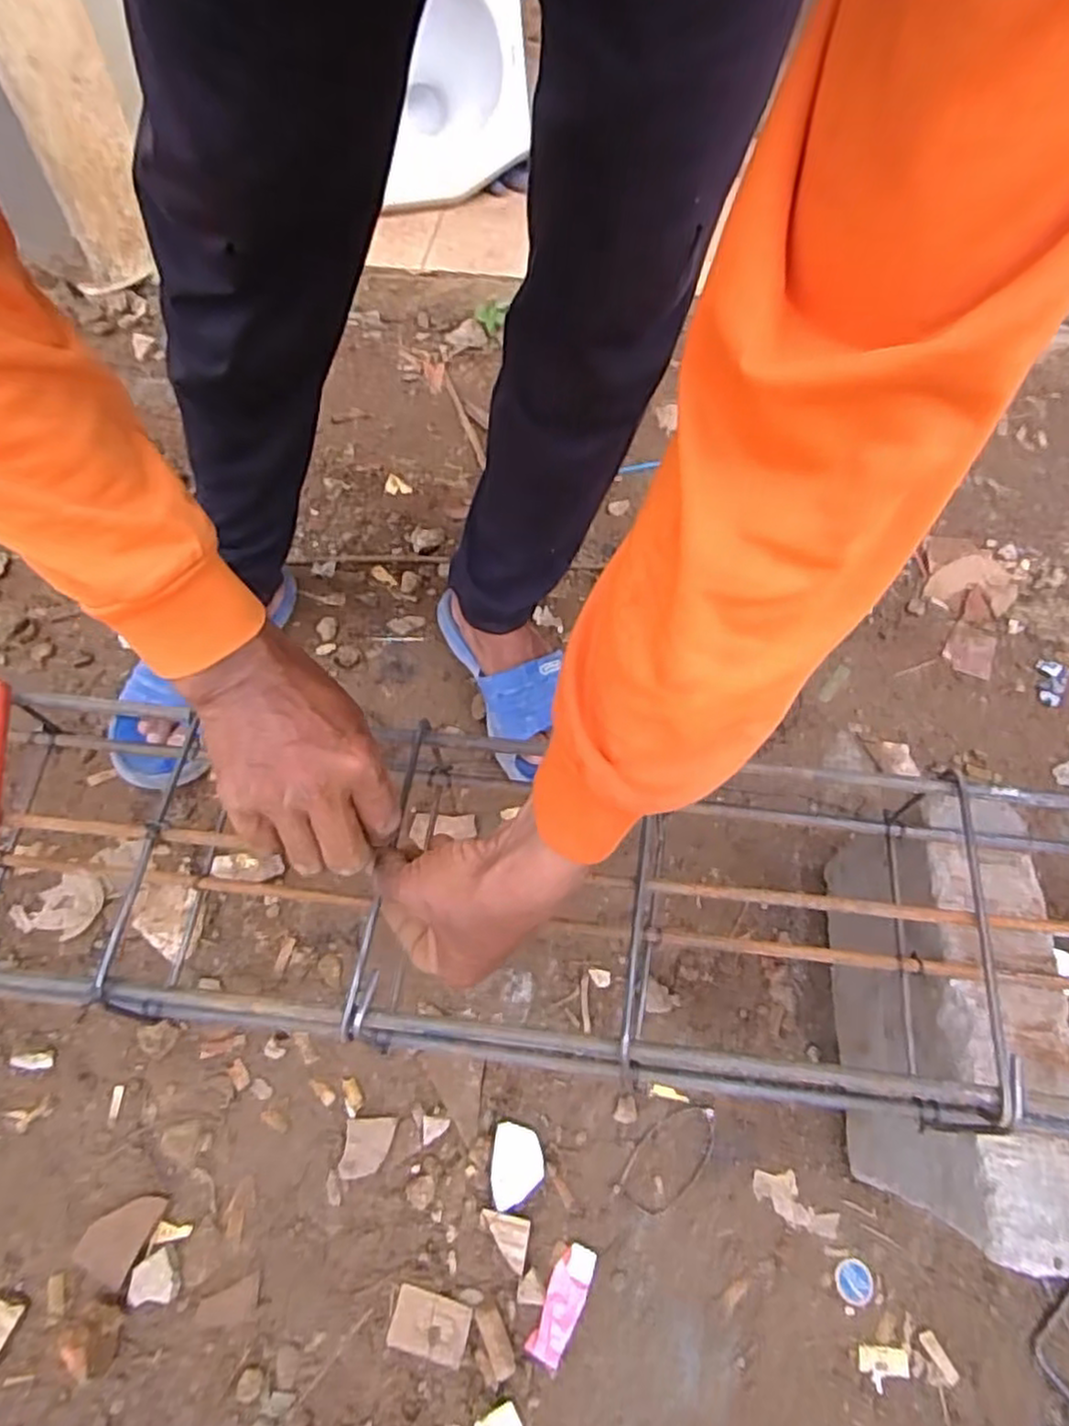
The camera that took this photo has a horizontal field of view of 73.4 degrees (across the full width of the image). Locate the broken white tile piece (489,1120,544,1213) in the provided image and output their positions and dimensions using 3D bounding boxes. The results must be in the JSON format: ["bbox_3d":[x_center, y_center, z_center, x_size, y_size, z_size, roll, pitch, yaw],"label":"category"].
[{"bbox_3d":[-0.014,0.358,0.566,0.040,0.004,0.057,8,59,2],"label":"broken white tile piece"}]

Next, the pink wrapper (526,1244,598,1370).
[{"bbox_3d":[0.021,0.431,0.526,0.027,0.004,0.072,23,61,11],"label":"pink wrapper"}]

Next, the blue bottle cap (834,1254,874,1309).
[{"bbox_3d":[0.241,0.426,0.537,0.027,0.004,0.028,1,59,-2],"label":"blue bottle cap"}]

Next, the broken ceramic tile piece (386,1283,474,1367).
[{"bbox_3d":[-0.076,0.444,0.520,0.055,0.007,0.036,14,60,6],"label":"broken ceramic tile piece"}]

